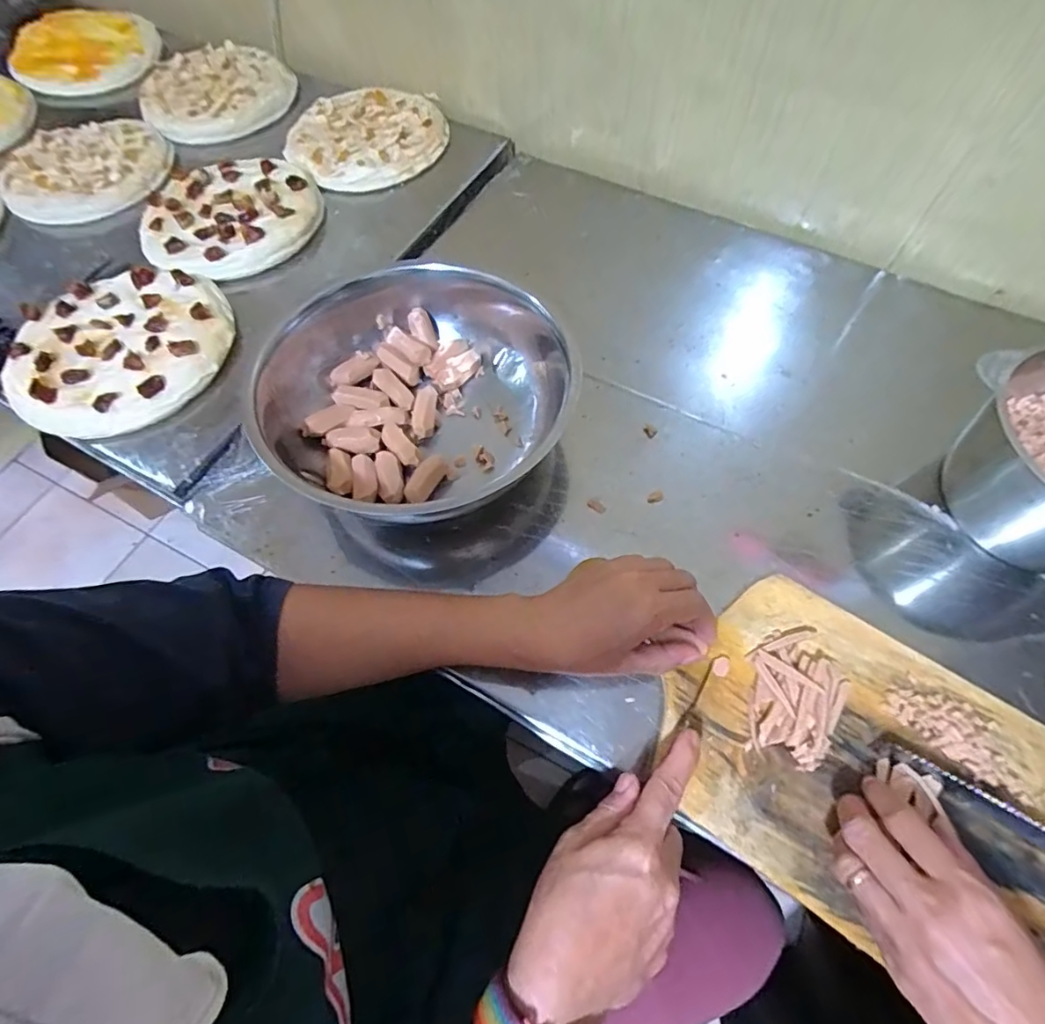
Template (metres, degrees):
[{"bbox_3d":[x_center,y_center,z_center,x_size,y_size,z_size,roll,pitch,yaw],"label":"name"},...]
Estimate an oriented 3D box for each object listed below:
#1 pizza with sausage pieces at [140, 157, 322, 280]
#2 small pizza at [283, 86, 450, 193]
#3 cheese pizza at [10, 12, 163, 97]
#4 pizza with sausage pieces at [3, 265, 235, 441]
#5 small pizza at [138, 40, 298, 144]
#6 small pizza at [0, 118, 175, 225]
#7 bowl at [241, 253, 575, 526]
[{"bbox_3d":[-0.330,-0.336,0.605,0.192,0.028,0.178,-1,63,1],"label":"pizza with sausage pieces"},{"bbox_3d":[-0.194,-0.471,0.672,0.184,0.030,0.175,-1,63,1],"label":"small pizza"},{"bbox_3d":[-0.667,-0.725,0.827,0.197,0.038,0.221,-15,63,-6],"label":"cheese pizza"},{"bbox_3d":[-0.382,-0.163,0.516,0.188,0.027,0.192,-1,63,1],"label":"pizza with sausage pieces"},{"bbox_3d":[-0.429,-0.589,0.744,0.193,0.033,0.208,-1,63,1],"label":"small pizza"},{"bbox_3d":[-0.542,-0.435,0.681,0.223,0.037,0.179,6,63,4],"label":"small pizza"},{"bbox_3d":[-0.106,-0.108,0.464,0.254,0.082,0.245,-1,63,1],"label":"bowl"}]

